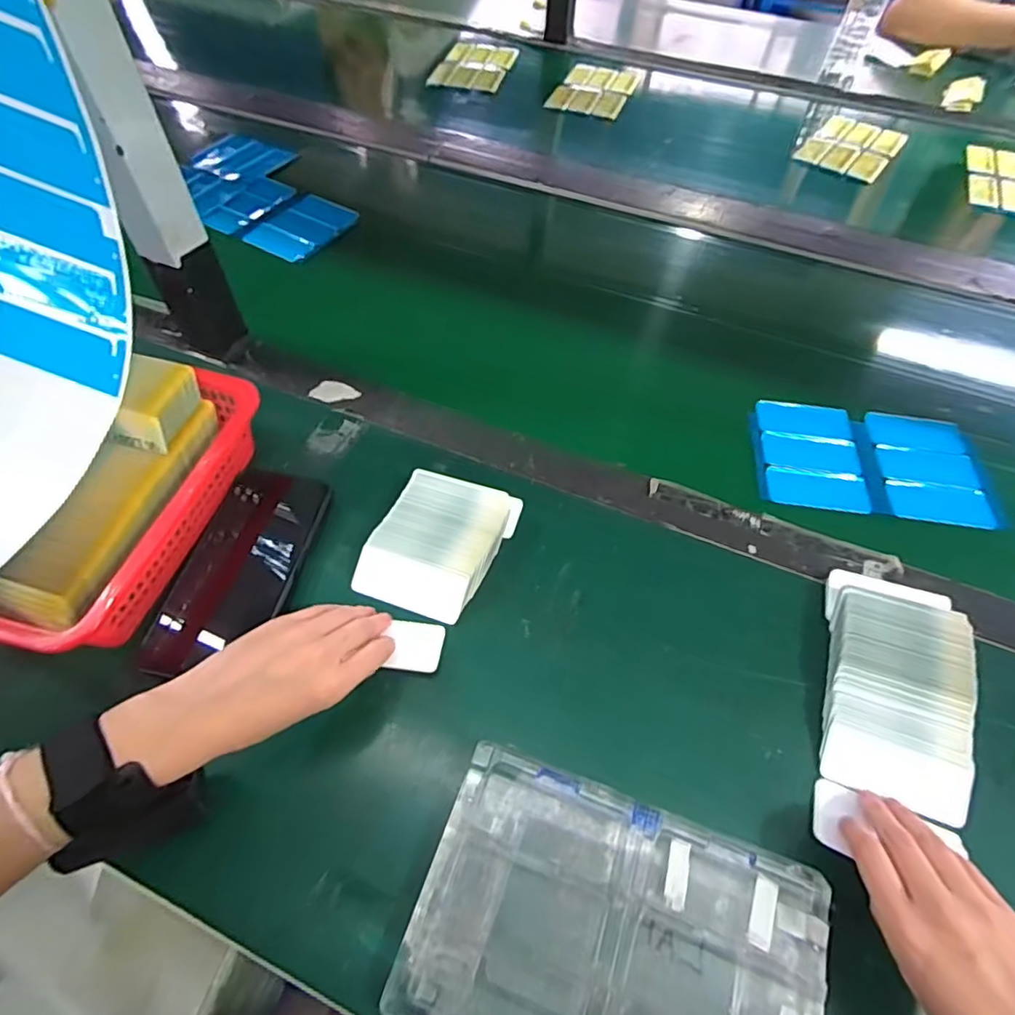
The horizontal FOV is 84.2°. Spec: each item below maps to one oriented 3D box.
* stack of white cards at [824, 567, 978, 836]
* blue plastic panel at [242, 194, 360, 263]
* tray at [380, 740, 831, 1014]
[{"bbox_3d":[0.260,0.115,0.374,0.085,0.028,0.146,16,56,9],"label":"stack of white cards"},{"bbox_3d":[-0.253,-0.347,0.692,0.089,0.024,0.110,25,58,14],"label":"blue plastic panel"},{"bbox_3d":[0.057,0.230,0.297,0.205,0.018,0.135,18,57,10],"label":"tray"}]

